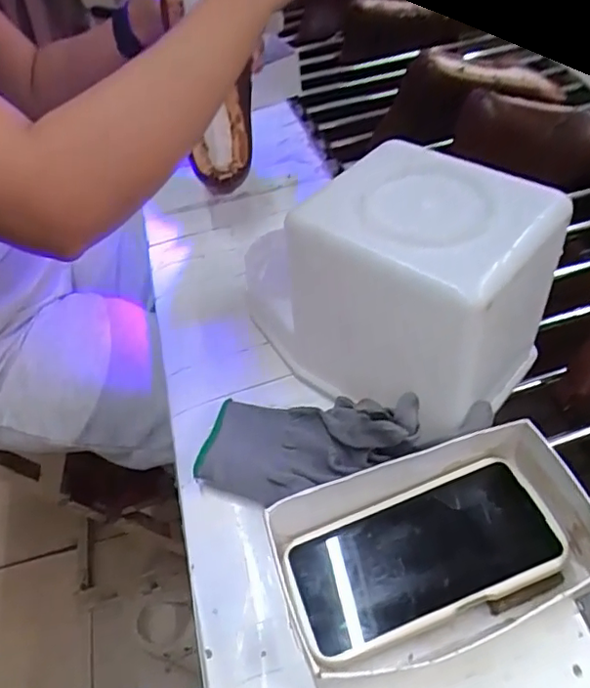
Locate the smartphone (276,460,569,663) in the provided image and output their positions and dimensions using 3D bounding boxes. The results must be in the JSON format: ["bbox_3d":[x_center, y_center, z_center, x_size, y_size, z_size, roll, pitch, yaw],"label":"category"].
[{"bbox_3d":[0.078,0.132,0.371,0.164,0.007,0.080,-21,44,-4],"label":"smartphone"}]

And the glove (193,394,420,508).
[{"bbox_3d":[0.010,0.069,0.426,0.162,0.038,0.085,-13,45,16],"label":"glove"}]

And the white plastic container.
[{"bbox_3d":[0.093,-0.032,0.436,0.148,0.167,0.134,33,58,31],"label":"white plastic container"}]

